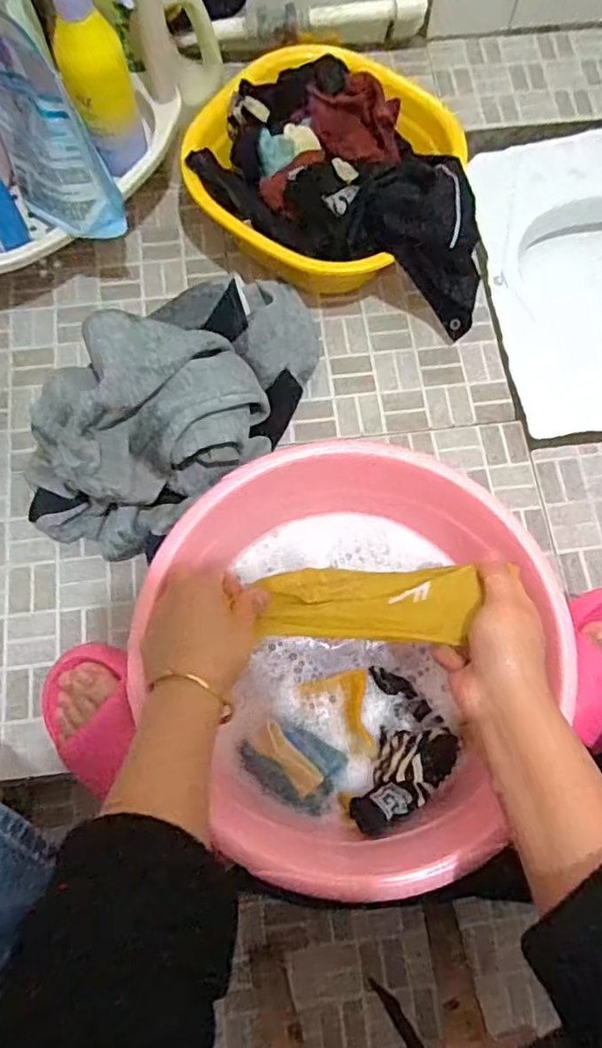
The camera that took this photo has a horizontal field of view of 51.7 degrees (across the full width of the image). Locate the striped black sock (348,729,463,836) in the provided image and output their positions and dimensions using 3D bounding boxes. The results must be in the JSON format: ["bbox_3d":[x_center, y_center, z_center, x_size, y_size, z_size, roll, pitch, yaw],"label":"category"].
[{"bbox_3d":[0.090,0.223,0.548,0.056,0.057,0.106,33,76,10],"label":"striped black sock"}]

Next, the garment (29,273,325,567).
[{"bbox_3d":[-0.119,-0.118,0.595,0.169,0.179,0.345,41,78,12],"label":"garment"}]

